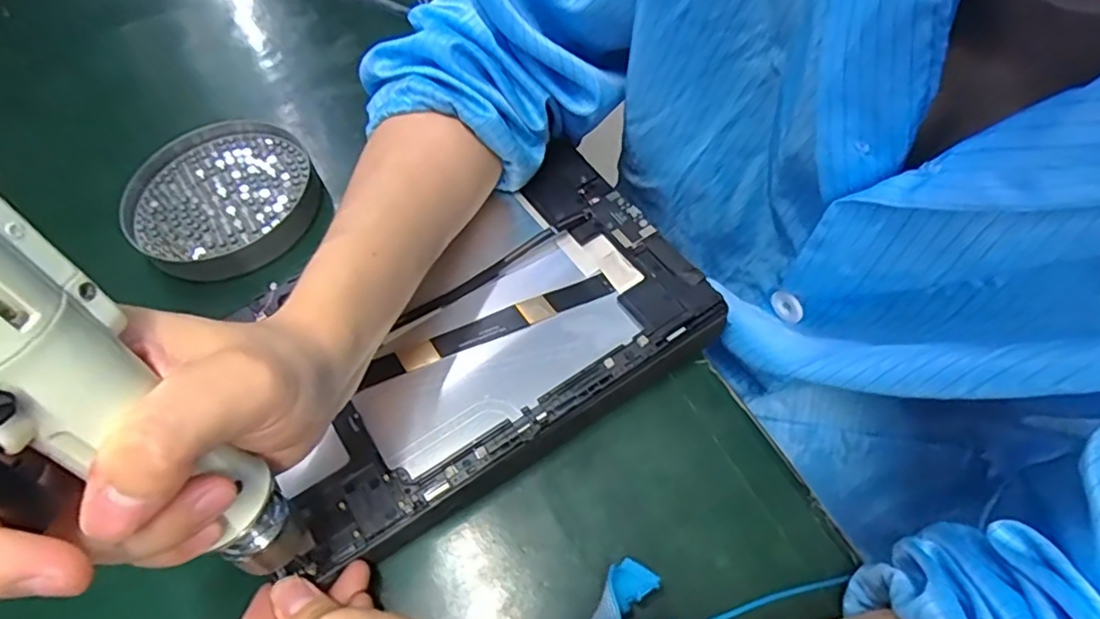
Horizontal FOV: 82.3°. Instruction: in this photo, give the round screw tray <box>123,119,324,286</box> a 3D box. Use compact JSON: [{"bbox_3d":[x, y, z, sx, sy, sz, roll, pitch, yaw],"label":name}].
[{"bbox_3d":[-0.207,-0.070,0.402,0.113,0.025,0.110,-2,58,3],"label":"round screw tray"}]

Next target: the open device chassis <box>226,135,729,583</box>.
[{"bbox_3d":[-0.038,0.011,0.326,0.220,0.019,0.145,-31,61,-14],"label":"open device chassis"}]

